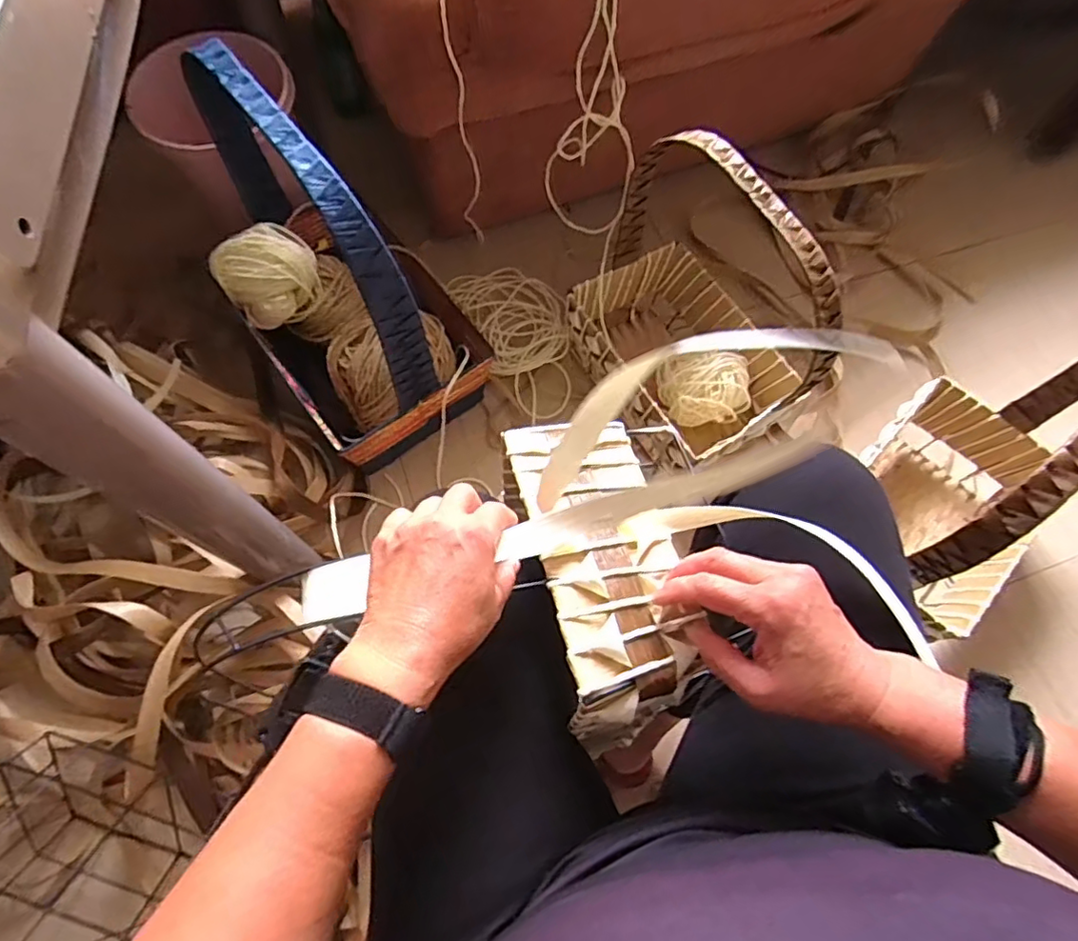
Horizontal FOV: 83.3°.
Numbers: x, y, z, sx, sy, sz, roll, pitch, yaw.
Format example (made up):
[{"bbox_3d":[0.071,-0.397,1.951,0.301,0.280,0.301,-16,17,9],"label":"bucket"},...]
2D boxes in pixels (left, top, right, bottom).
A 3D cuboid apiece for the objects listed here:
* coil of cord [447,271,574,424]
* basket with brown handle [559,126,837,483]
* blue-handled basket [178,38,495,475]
[{"bbox_3d":[-0.026,-0.238,1.058,0.160,0.038,0.323,-22,68,-10],"label":"coil of cord"},{"bbox_3d":[0.233,-0.218,0.879,0.260,0.448,0.370,-31,70,-13],"label":"basket with brown handle"},{"bbox_3d":[-0.293,-0.287,0.839,0.272,0.461,0.454,-36,71,-14],"label":"blue-handled basket"}]

